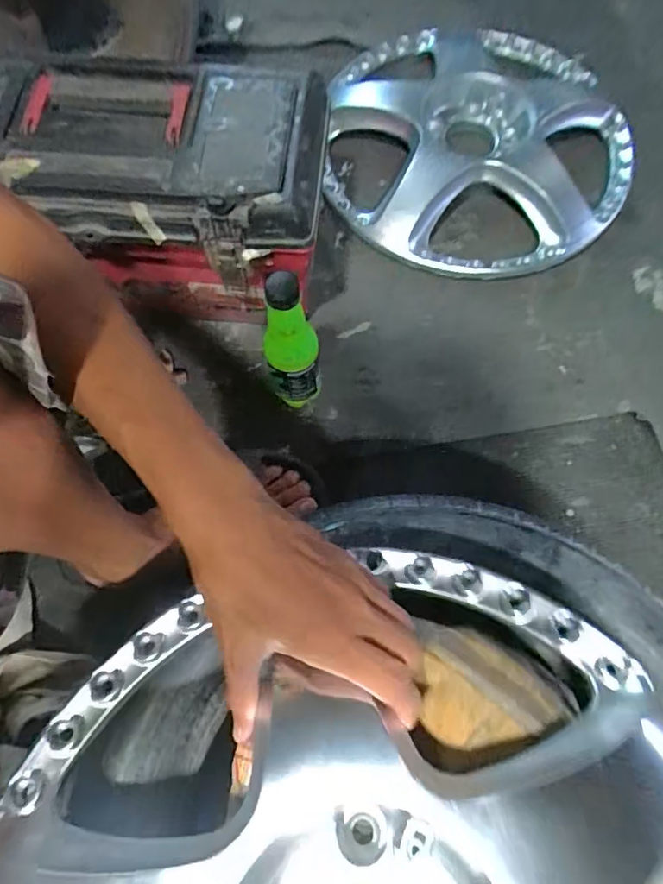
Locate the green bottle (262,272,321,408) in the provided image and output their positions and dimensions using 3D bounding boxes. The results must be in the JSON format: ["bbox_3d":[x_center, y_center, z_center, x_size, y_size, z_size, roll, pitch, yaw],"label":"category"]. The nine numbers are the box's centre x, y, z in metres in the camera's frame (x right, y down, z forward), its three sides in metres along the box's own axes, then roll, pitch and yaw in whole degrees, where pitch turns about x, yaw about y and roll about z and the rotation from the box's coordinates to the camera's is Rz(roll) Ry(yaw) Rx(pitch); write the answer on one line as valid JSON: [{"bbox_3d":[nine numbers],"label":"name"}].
[{"bbox_3d":[-0.041,-0.093,0.546,0.055,0.210,0.049,-1,71,1],"label":"green bottle"}]

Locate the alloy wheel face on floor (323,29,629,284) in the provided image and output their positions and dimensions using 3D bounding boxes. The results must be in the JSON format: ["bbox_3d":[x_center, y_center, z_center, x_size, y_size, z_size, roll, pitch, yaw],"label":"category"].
[{"bbox_3d":[0.209,-0.436,0.734,0.418,0.078,0.461,2,72,2],"label":"alloy wheel face on floor"}]

